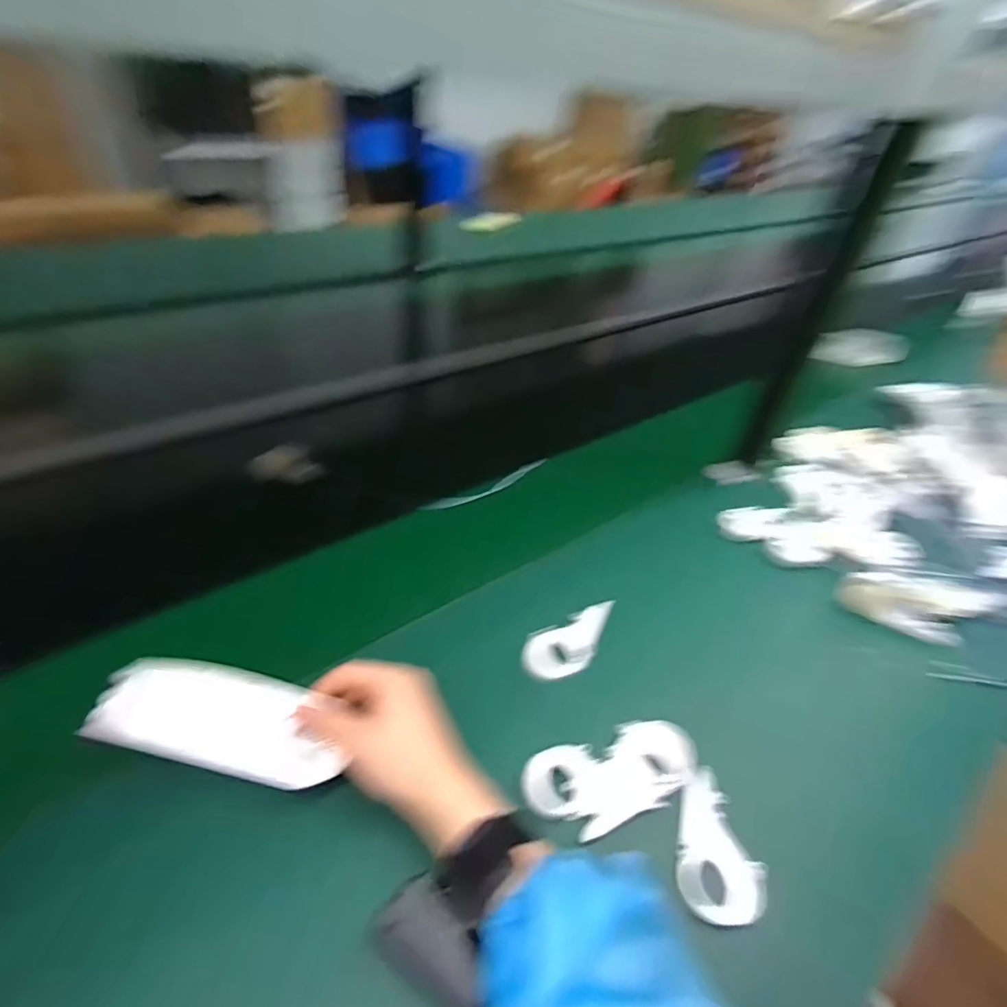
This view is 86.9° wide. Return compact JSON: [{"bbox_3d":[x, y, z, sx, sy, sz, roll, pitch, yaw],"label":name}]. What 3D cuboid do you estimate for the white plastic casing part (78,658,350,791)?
[{"bbox_3d":[-0.201,0.152,0.379,0.183,0.012,0.068,11,50,6],"label":"white plastic casing part"}]

